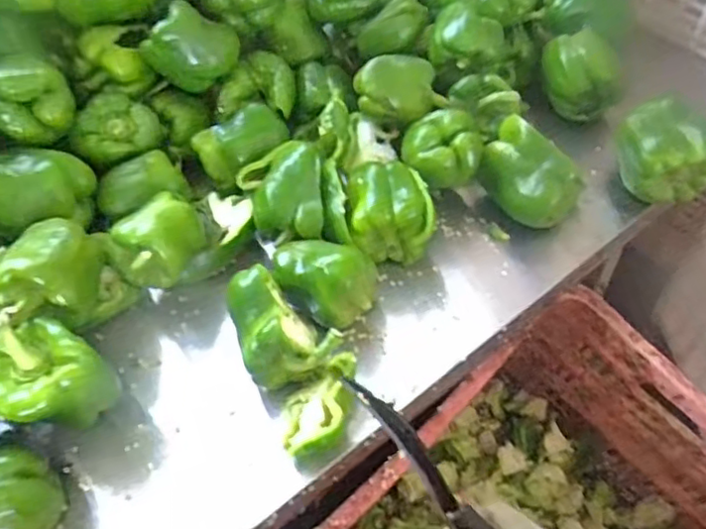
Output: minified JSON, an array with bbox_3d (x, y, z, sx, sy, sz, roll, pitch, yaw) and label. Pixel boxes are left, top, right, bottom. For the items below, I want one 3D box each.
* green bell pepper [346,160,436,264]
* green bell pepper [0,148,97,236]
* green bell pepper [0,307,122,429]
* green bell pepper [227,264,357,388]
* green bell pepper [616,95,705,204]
[{"bbox_3d":[0.034,-0.051,0.574,0.076,0.057,0.081,-2,54,3],"label":"green bell pepper"},{"bbox_3d":[-0.277,-0.056,0.540,0.089,0.070,0.063,-8,54,-2],"label":"green bell pepper"},{"bbox_3d":[-0.235,0.078,0.460,0.070,0.109,0.074,-2,54,3],"label":"green bell pepper"},{"bbox_3d":[-0.055,0.056,0.522,0.079,0.071,0.099,-20,55,-10],"label":"green bell pepper"},{"bbox_3d":[0.300,-0.106,0.591,0.093,0.074,0.072,26,60,21],"label":"green bell pepper"}]

